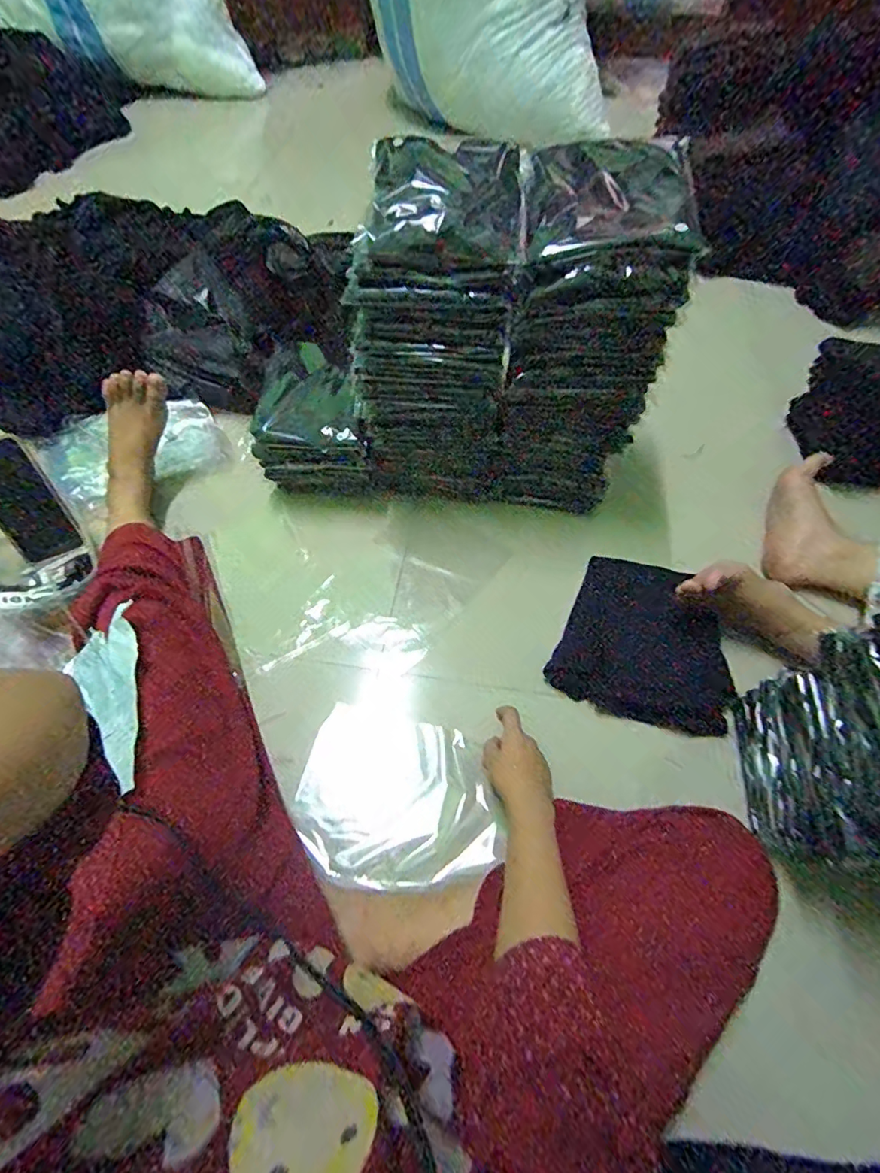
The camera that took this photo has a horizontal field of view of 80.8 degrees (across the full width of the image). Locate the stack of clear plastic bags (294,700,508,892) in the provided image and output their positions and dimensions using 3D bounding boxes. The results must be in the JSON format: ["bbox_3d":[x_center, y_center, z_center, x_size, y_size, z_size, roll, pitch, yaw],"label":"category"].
[{"bbox_3d":[-0.043,0.238,0.587,0.229,0.027,0.184,12,61,8],"label":"stack of clear plastic bags"}]

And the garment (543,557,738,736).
[{"bbox_3d":[0.271,0.070,0.668,0.214,0.050,0.206,20,62,12],"label":"garment"}]

